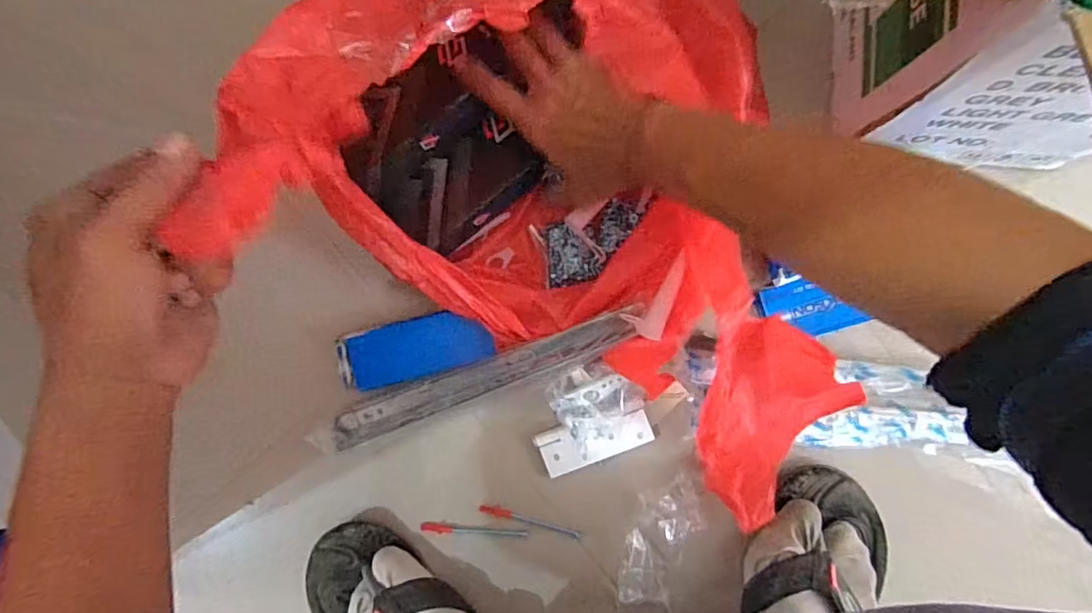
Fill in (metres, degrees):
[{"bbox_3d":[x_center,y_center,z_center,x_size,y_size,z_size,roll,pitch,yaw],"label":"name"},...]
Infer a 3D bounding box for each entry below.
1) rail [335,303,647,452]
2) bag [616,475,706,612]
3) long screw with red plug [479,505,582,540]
[{"bbox_3d":[-0.055,0.063,0.491,0.288,0.020,0.030,-21,93,9],"label":"rail"},{"bbox_3d":[0.104,0.211,0.500,0.057,0.019,0.116,15,90,3],"label":"bag"},{"bbox_3d":[-0.014,0.197,0.519,0.095,0.007,0.010,16,90,3],"label":"long screw with red plug"}]

